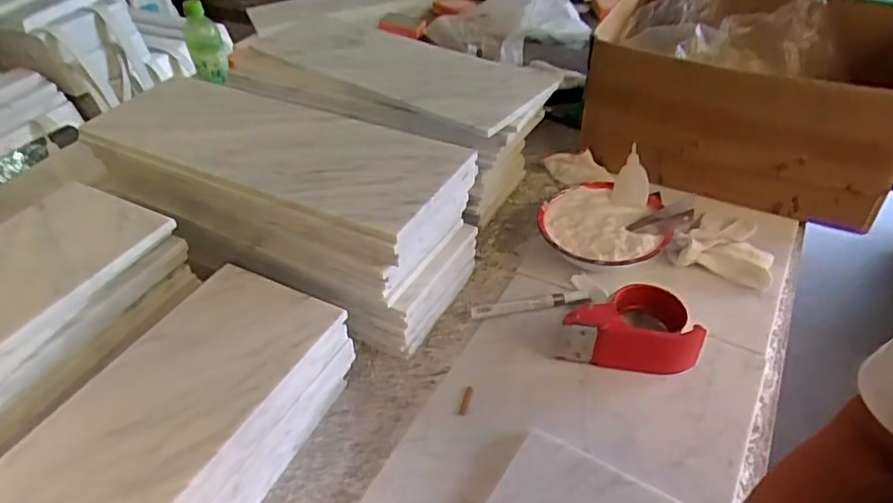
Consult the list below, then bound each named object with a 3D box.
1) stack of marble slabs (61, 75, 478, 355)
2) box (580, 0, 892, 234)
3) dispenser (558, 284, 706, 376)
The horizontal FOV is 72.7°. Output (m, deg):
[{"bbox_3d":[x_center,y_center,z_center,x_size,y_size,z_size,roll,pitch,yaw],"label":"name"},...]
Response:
[{"bbox_3d":[-0.190,-0.051,0.750,0.468,0.209,0.171,19,47,24],"label":"stack of marble slabs"},{"bbox_3d":[0.424,-0.221,0.869,0.380,0.209,0.303,17,47,23],"label":"box"},{"bbox_3d":[0.204,0.083,0.672,0.140,0.061,0.078,3,43,9],"label":"dispenser"}]

